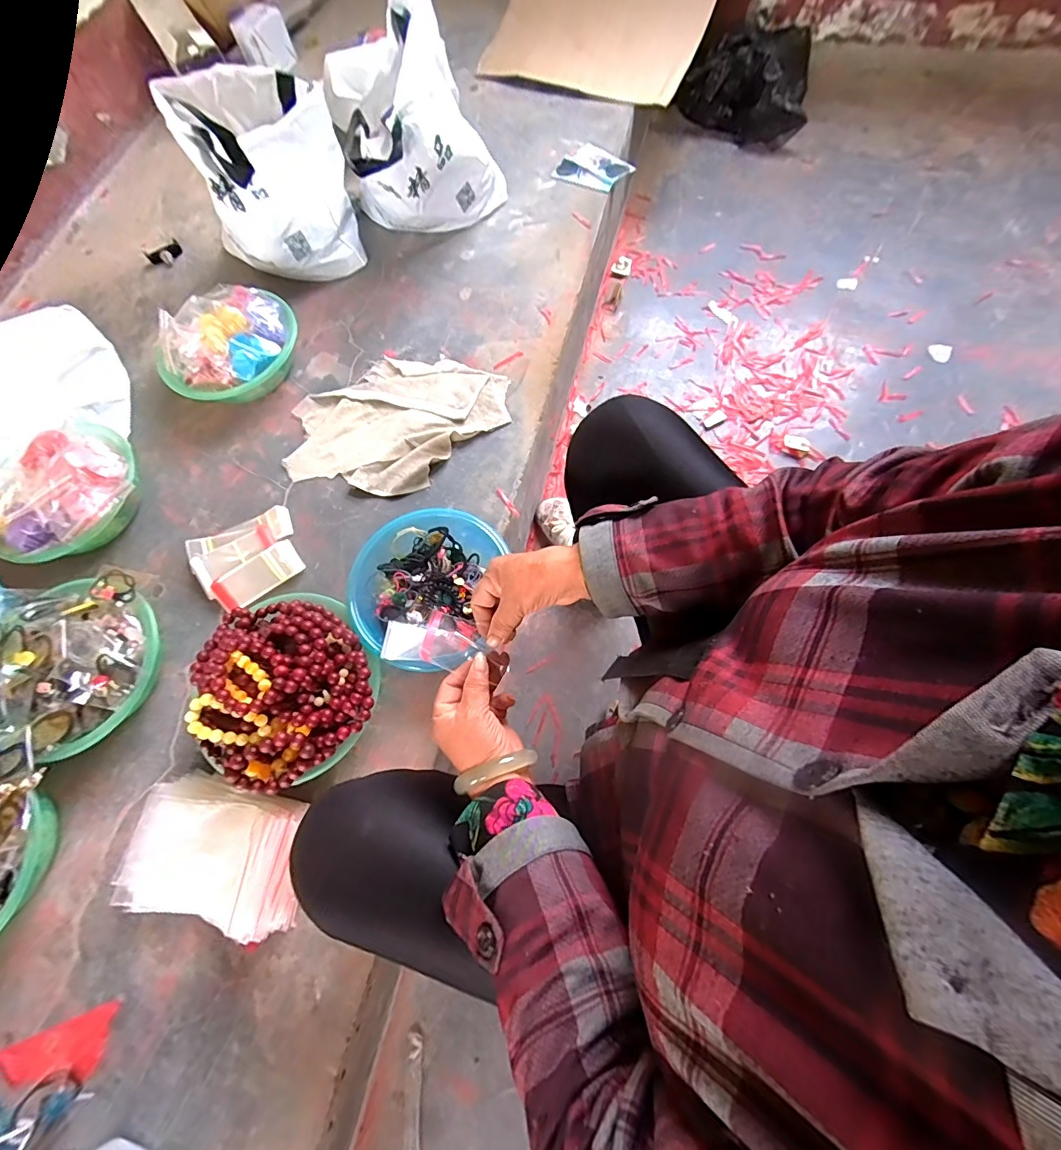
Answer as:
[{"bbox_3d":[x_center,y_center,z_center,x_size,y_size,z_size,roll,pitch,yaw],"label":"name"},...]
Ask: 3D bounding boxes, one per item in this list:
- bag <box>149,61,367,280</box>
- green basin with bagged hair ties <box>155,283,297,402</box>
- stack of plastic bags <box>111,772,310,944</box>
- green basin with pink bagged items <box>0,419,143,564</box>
[{"bbox_3d":[-0.485,-0.768,0.880,0.242,0.251,0.304,-14,70,-2],"label":"bag"},{"bbox_3d":[-0.531,-0.405,0.824,0.238,0.113,0.215,-38,73,-10],"label":"green basin with bagged hair ties"},{"bbox_3d":[-0.383,0.334,0.570,0.239,0.074,0.145,8,71,6],"label":"stack of plastic bags"},{"bbox_3d":[-0.719,-0.120,0.733,0.195,0.105,0.232,33,76,15],"label":"green basin with pink bagged items"}]

